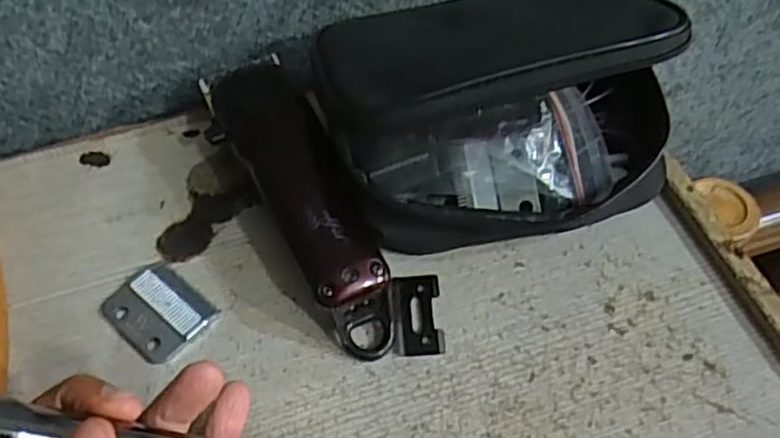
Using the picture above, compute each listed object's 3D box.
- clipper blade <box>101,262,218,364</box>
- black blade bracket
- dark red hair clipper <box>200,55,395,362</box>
[{"bbox_3d":[-0.109,0.043,0.341,0.047,0.004,0.037,32,61,24],"label":"clipper blade"},{"bbox_3d":[0.013,0.043,0.334,0.022,0.004,0.040,-3,53,0],"label":"black blade bracket"},{"bbox_3d":[-0.042,-0.012,0.351,0.047,0.047,0.150,-25,56,-15],"label":"dark red hair clipper"}]

